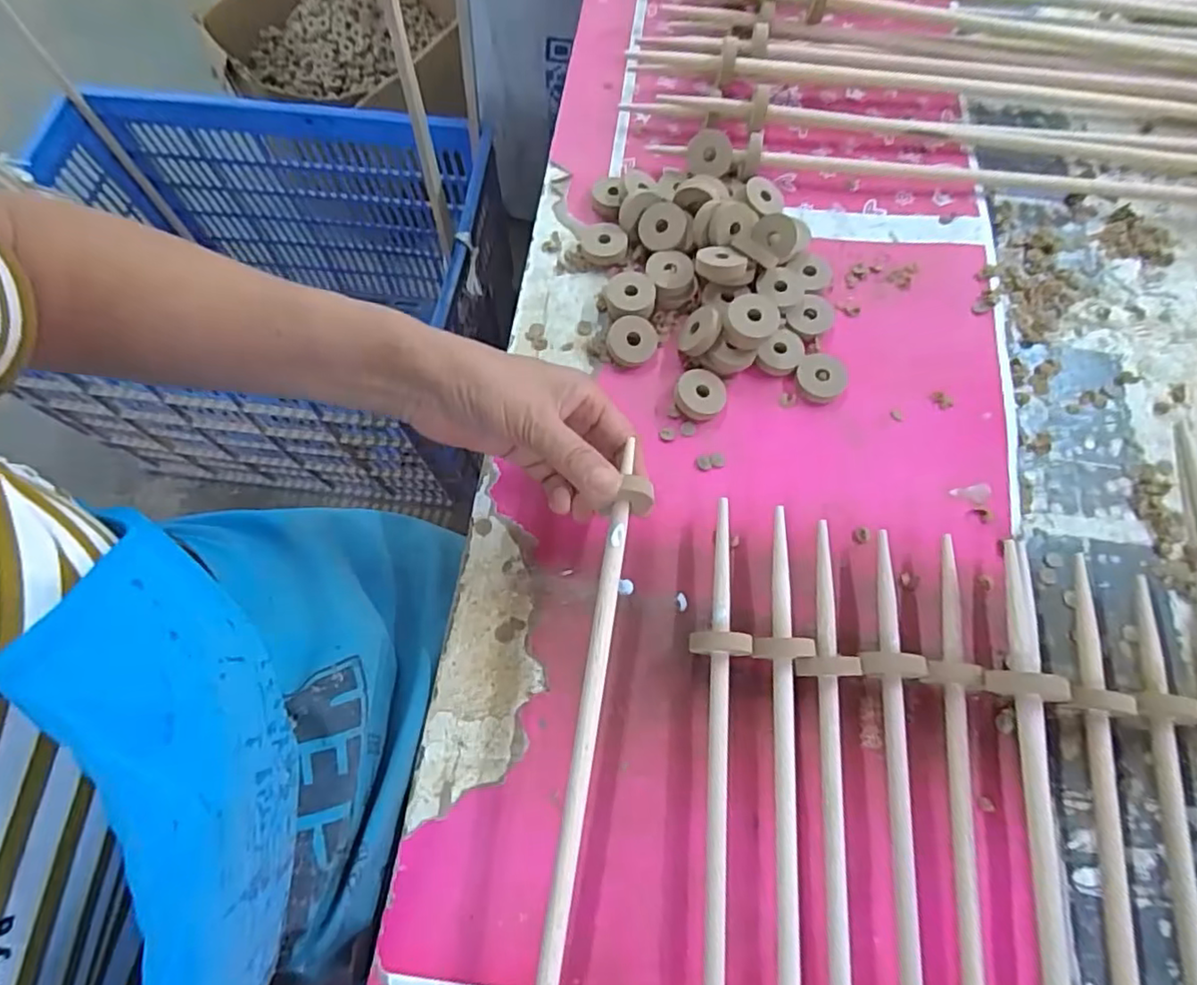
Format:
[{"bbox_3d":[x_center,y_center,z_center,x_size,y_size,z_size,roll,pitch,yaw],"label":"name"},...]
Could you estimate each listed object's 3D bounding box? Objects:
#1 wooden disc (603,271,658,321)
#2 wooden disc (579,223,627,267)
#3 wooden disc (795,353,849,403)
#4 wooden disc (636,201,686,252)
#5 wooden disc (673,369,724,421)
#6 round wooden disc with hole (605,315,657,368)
[{"bbox_3d":[0.023,-0.142,0.451,0.036,0.018,0.037,0,70,-1],"label":"wooden disc"},{"bbox_3d":[0.003,-0.191,0.473,0.040,0.009,0.035,38,85,19],"label":"wooden disc"},{"bbox_3d":[0.157,-0.081,0.431,0.034,0.004,0.036,0,70,-1],"label":"wooden disc"},{"bbox_3d":[0.047,-0.198,0.459,0.036,0.005,0.034,0,90,15],"label":"wooden disc"},{"bbox_3d":[0.072,-0.068,0.425,0.033,0.015,0.038,40,74,13],"label":"wooden disc"},{"bbox_3d":[0.024,-0.107,0.439,0.035,0.008,0.035,0,90,-3],"label":"round wooden disc with hole"}]

